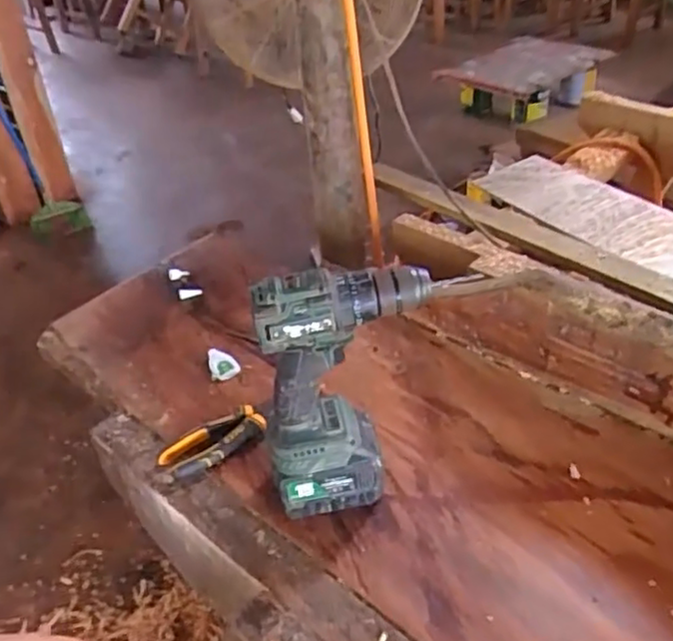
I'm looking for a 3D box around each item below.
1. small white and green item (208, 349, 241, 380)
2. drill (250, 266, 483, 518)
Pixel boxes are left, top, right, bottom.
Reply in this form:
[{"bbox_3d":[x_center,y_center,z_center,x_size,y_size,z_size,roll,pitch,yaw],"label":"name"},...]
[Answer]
[{"bbox_3d":[-0.150,0.059,0.895,0.039,0.025,0.044,-11,38,-8],"label":"small white and green item"},{"bbox_3d":[0.013,0.071,0.648,0.172,0.270,0.067,-17,40,-14],"label":"drill"}]

